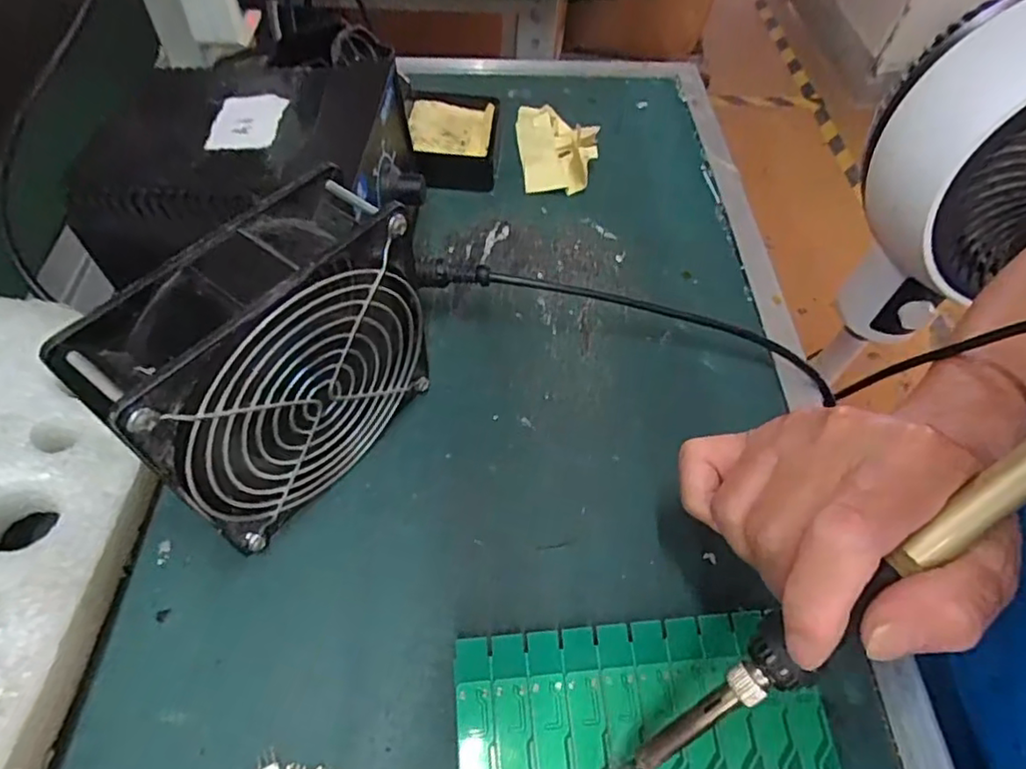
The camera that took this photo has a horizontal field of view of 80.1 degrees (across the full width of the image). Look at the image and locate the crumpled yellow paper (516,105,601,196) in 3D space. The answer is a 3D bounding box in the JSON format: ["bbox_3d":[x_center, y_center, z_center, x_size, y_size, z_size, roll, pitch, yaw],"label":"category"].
[{"bbox_3d":[0.029,-0.161,0.418,0.054,0.021,0.066,5,56,0],"label":"crumpled yellow paper"}]

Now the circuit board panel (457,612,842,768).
[{"bbox_3d":[0.049,0.126,0.233,0.136,0.013,0.062,-3,57,-5],"label":"circuit board panel"}]

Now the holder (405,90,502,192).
[{"bbox_3d":[-0.042,-0.167,0.414,0.061,0.025,0.073,3,56,-1],"label":"holder"}]

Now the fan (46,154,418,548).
[{"bbox_3d":[-0.090,-0.003,0.246,0.044,0.121,0.115,34,61,18],"label":"fan"}]

